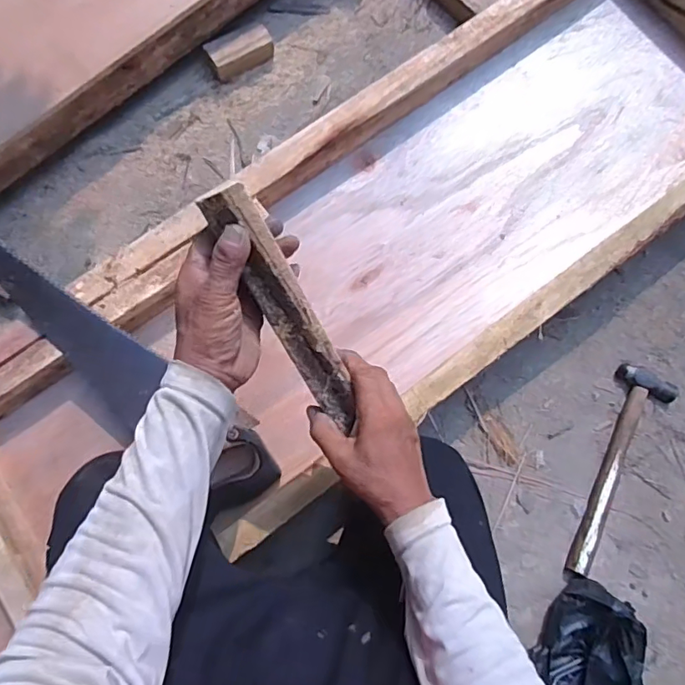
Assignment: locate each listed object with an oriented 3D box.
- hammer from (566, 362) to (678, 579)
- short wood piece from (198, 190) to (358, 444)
[{"bbox_3d":[0.378,0.174,0.707,0.074,0.023,0.287,19,80,4],"label":"hammer"},{"bbox_3d":[-0.046,-0.025,0.451,0.038,0.027,0.226,-29,114,-5],"label":"short wood piece"}]

